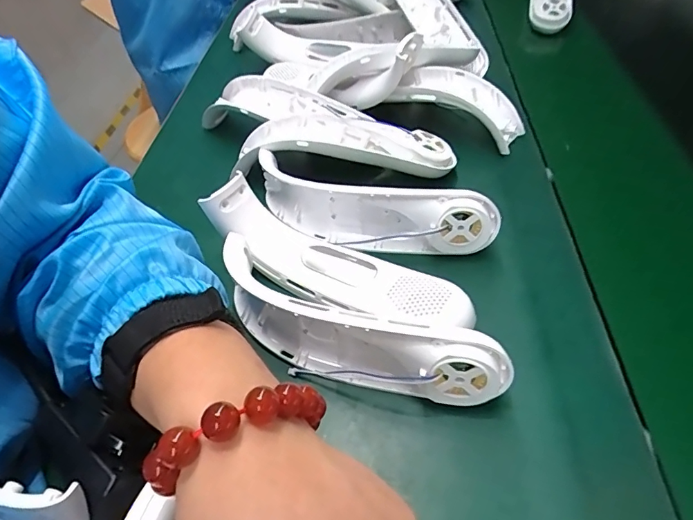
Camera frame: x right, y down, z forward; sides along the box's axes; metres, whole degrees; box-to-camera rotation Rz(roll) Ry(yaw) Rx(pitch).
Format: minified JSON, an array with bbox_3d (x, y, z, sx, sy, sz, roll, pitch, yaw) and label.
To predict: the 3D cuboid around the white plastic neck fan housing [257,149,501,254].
[{"bbox_3d":[0.014,-0.043,0.350,0.190,0.044,0.037,17,50,14],"label":"white plastic neck fan housing"}]

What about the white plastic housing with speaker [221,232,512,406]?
[{"bbox_3d":[0.000,0.040,0.272,0.182,0.051,0.030,19,53,19],"label":"white plastic housing with speaker"}]

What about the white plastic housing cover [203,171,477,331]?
[{"bbox_3d":[-0.008,-0.002,0.314,0.192,0.045,0.051,21,53,27],"label":"white plastic housing cover"}]

